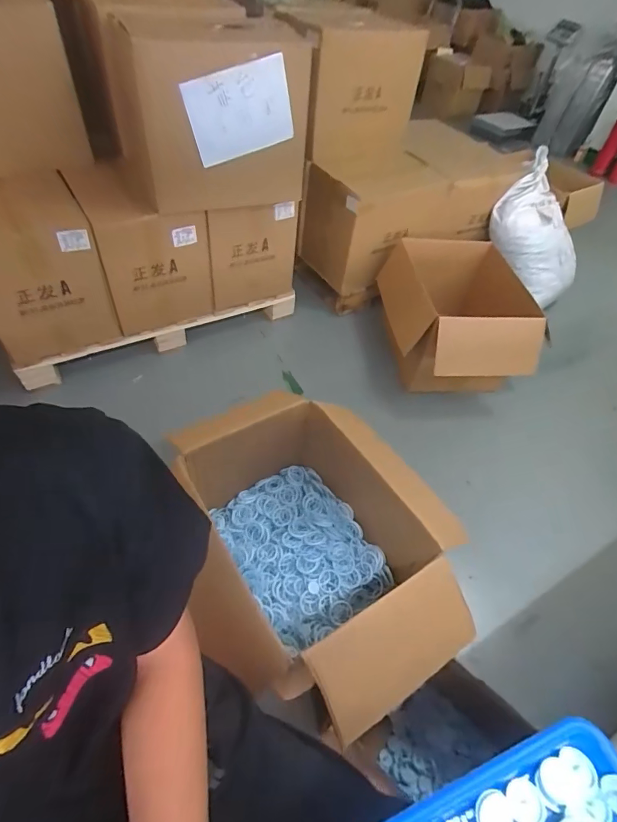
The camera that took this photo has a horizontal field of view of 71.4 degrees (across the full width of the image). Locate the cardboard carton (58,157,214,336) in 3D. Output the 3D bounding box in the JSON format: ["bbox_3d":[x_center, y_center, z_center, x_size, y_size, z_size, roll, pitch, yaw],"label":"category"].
[{"bbox_3d":[-0.606,-0.613,1.571,0.348,0.425,0.413,-21,55,-23],"label":"cardboard carton"}]

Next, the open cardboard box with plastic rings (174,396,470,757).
[{"bbox_3d":[0.007,0.263,0.987,0.509,0.386,0.662,-23,55,-24],"label":"open cardboard box with plastic rings"}]

